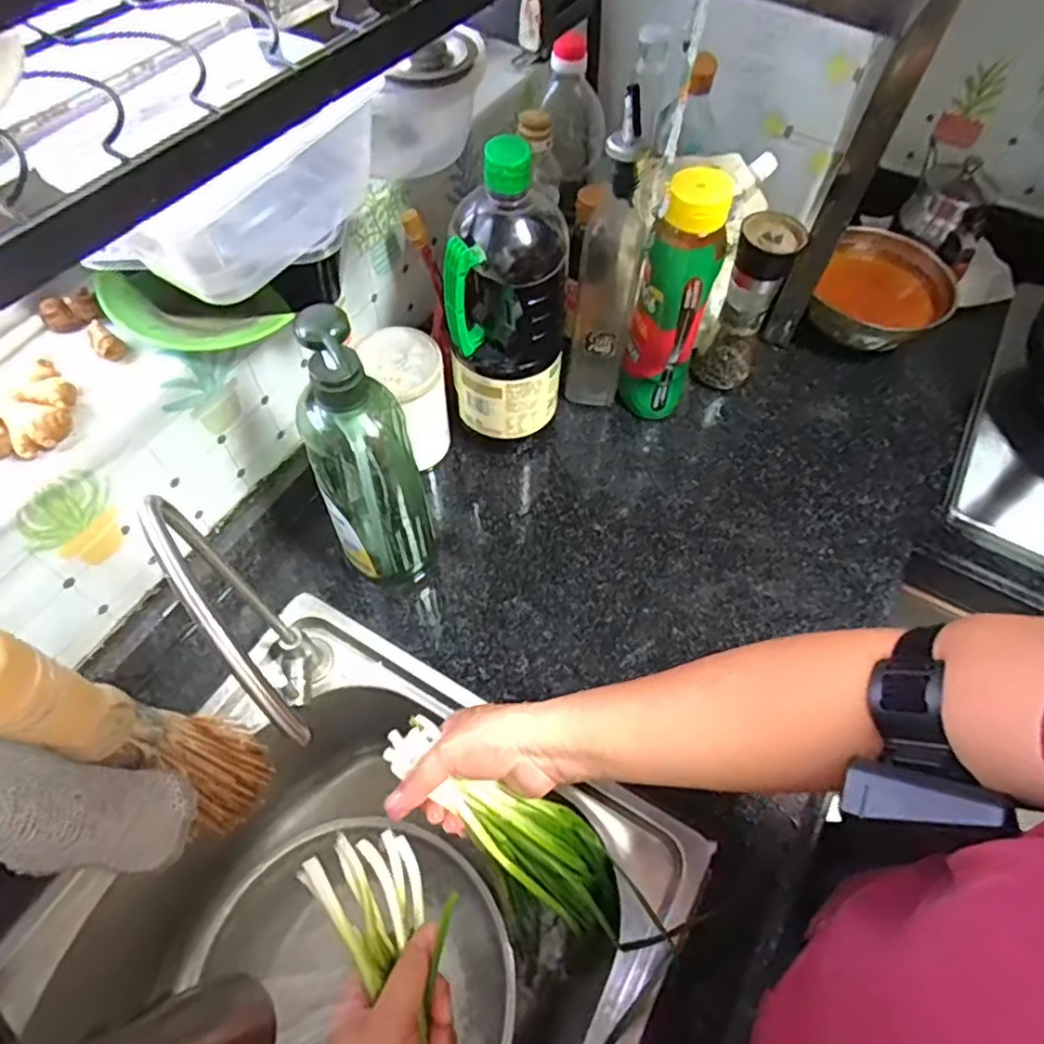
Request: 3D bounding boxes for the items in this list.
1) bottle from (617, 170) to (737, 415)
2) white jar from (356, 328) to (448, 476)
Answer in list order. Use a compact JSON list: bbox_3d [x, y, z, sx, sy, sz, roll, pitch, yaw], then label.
[{"bbox_3d":[0.143,-0.200,0.627,0.067,0.241,0.067,16,60,8],"label":"bottle"},{"bbox_3d":[-0.112,-0.121,0.641,0.073,0.126,0.071,36,65,18],"label":"white jar"}]

